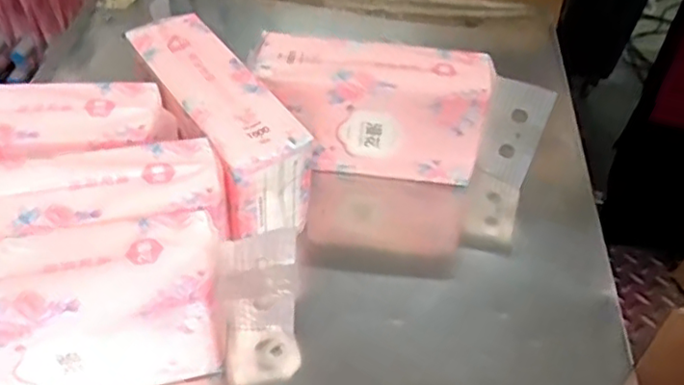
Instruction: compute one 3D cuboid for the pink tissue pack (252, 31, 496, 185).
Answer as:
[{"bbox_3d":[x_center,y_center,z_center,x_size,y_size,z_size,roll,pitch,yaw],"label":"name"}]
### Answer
[{"bbox_3d":[0.037,-0.097,0.735,0.260,0.119,0.096,4,46,0],"label":"pink tissue pack"}]

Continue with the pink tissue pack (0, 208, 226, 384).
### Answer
[{"bbox_3d":[-0.227,0.099,0.520,0.259,0.121,0.087,-9,48,-12],"label":"pink tissue pack"}]

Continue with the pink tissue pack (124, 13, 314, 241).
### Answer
[{"bbox_3d":[-0.132,-0.074,0.692,0.089,0.112,0.254,-25,53,-25],"label":"pink tissue pack"}]

